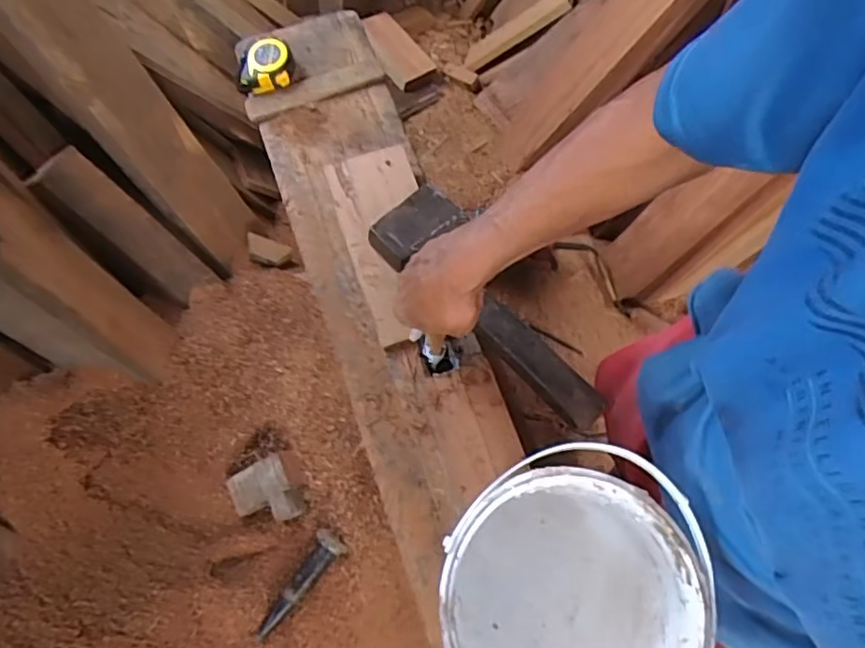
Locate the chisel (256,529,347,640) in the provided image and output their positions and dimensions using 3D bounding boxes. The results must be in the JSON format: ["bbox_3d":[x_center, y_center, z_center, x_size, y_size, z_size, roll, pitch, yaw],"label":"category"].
[{"bbox_3d":[-0.178,0.360,0.846,0.042,0.032,0.156,31,73,8],"label":"chisel"}]

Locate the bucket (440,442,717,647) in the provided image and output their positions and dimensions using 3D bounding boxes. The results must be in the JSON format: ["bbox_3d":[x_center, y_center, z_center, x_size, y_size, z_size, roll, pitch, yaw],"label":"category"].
[{"bbox_3d":[0.098,0.214,0.502,0.183,0.174,0.190,1,71,-2],"label":"bucket"}]

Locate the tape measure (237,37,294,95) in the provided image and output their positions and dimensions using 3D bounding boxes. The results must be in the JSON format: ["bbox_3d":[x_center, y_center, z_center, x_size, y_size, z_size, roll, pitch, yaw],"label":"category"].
[{"bbox_3d":[-0.235,-0.362,0.858,0.080,0.040,0.079,-6,71,-4],"label":"tape measure"}]

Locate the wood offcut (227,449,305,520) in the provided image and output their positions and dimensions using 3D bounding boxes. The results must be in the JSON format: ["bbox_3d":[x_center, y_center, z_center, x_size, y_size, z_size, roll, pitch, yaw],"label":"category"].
[{"bbox_3d":[-0.241,0.245,0.902,0.100,0.048,0.093,-25,74,-10],"label":"wood offcut"}]

